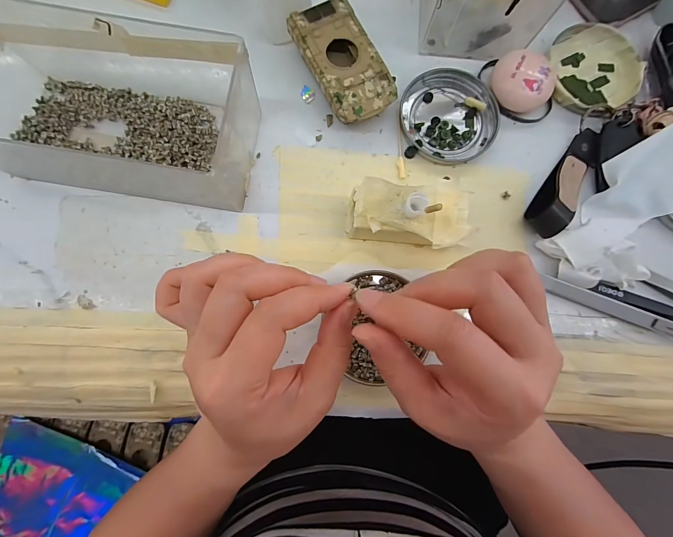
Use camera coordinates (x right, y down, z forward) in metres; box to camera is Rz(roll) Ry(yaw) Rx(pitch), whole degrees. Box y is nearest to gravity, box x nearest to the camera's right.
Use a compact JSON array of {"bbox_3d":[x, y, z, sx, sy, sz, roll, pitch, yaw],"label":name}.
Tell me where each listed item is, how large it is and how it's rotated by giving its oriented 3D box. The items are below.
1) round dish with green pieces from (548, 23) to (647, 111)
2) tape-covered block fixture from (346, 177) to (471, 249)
[{"bbox_3d":[0.219,-0.171,0.271,0.074,0.012,0.078,0,82,-2],"label":"round dish with green pieces"},{"bbox_3d":[0.048,-0.037,0.228,0.084,0.042,0.047,7,81,-2],"label":"tape-covered block fixture"}]

